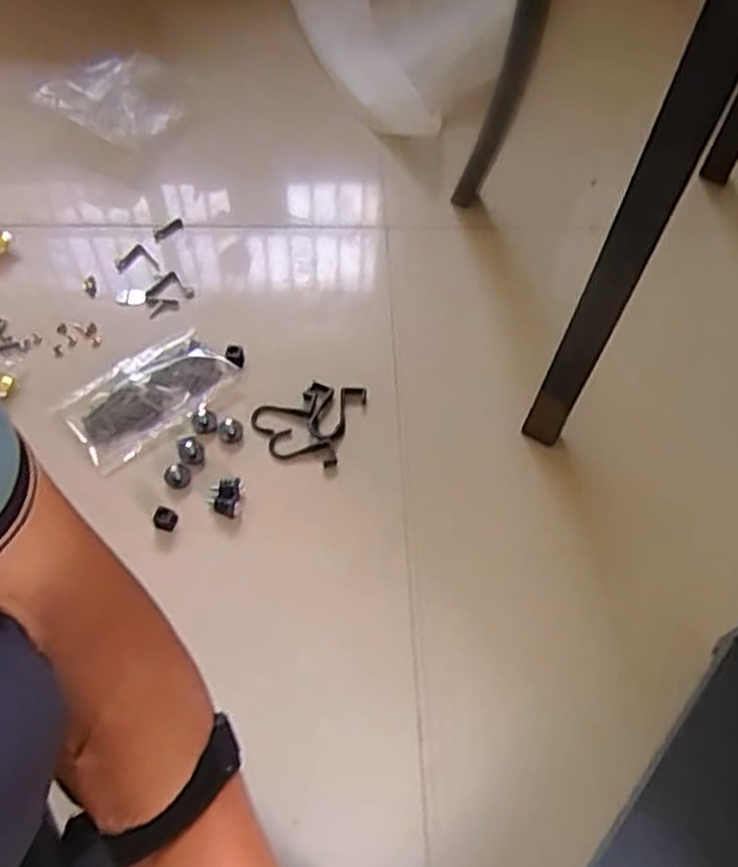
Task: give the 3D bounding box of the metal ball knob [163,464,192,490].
[{"bbox_3d":[-0.154,0.034,0.594,0.021,0.013,0.019,-25,63,-15],"label":"metal ball knob"}]

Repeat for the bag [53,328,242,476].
[{"bbox_3d":[-0.188,-0.033,0.635,0.137,0.012,0.086,-34,68,-22],"label":"bag"}]

